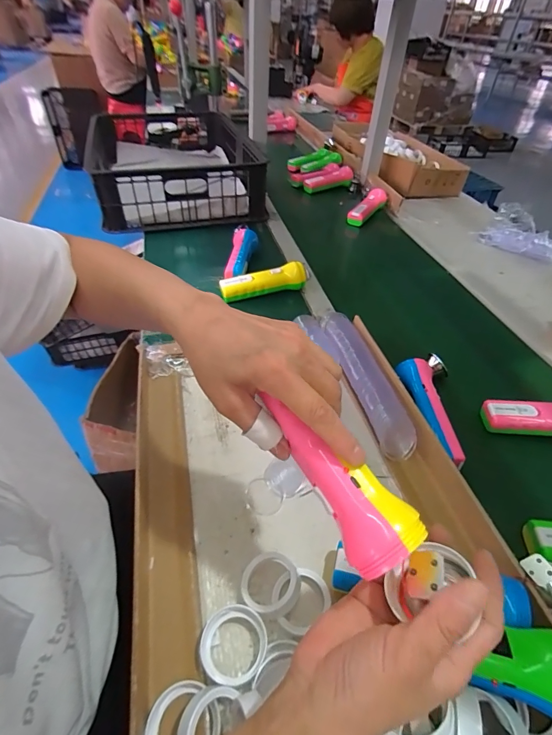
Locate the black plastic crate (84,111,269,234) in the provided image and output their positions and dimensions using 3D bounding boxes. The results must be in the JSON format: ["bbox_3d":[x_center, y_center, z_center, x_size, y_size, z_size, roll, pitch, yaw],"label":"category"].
[{"bbox_3d":[-0.288,-0.587,1.061,0.402,0.125,0.607,-9,45,-13],"label":"black plastic crate"}]

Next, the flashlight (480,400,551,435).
[{"bbox_3d":[0.368,0.070,0.501,0.169,0.043,0.046,5,44,1],"label":"flashlight"}]

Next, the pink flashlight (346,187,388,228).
[{"bbox_3d":[0.247,-0.432,1.002,0.054,0.047,0.166,24,47,20],"label":"pink flashlight"}]

